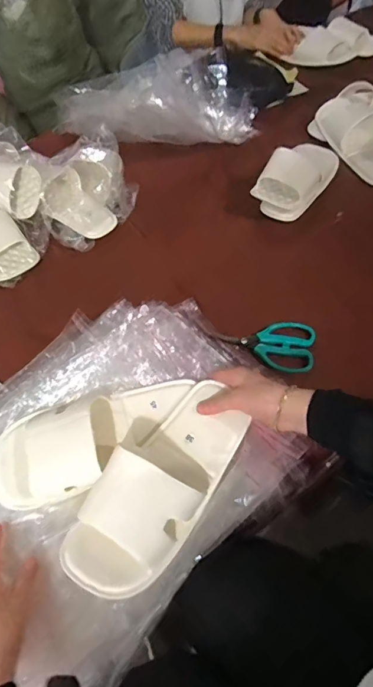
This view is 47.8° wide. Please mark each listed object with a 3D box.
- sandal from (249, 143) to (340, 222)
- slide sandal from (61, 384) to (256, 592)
[{"bbox_3d":[0.221,-0.335,0.794,0.100,0.080,0.220,30,63,23],"label":"sandal"},{"bbox_3d":[-0.022,0.147,0.482,0.108,0.060,0.258,28,53,22],"label":"slide sandal"}]

